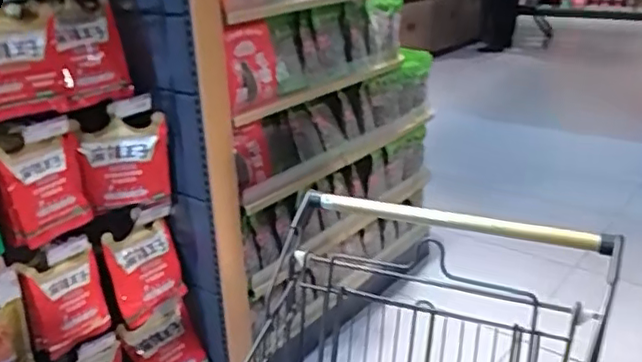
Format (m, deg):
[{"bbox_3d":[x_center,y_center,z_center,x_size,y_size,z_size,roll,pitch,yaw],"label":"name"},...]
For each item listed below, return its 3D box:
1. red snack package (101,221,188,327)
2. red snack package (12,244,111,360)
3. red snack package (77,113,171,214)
[{"bbox_3d":[-0.492,0.259,1.755,0.208,0.270,0.040,-23,30,-40],"label":"red snack package"},{"bbox_3d":[-0.631,0.306,1.552,0.182,0.239,0.076,-18,27,-32],"label":"red snack package"},{"bbox_3d":[-0.513,-0.044,1.646,0.227,0.225,0.034,-17,26,-30],"label":"red snack package"}]

